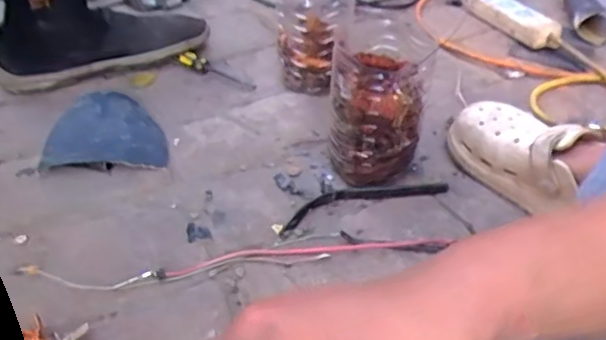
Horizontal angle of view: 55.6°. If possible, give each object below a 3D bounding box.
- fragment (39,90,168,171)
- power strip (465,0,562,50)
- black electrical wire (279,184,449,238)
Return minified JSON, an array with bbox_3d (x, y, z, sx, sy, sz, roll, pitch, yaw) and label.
[{"bbox_3d":[-0.232,-0.046,0.677,0.132,0.038,0.108,-4,41,-7],"label":"fragment"},{"bbox_3d":[0.332,-0.244,0.915,0.059,0.035,0.190,-17,44,-21],"label":"power strip"},{"bbox_3d":[0.062,0.030,0.615,0.193,0.012,0.039,-12,42,-16],"label":"black electrical wire"}]

